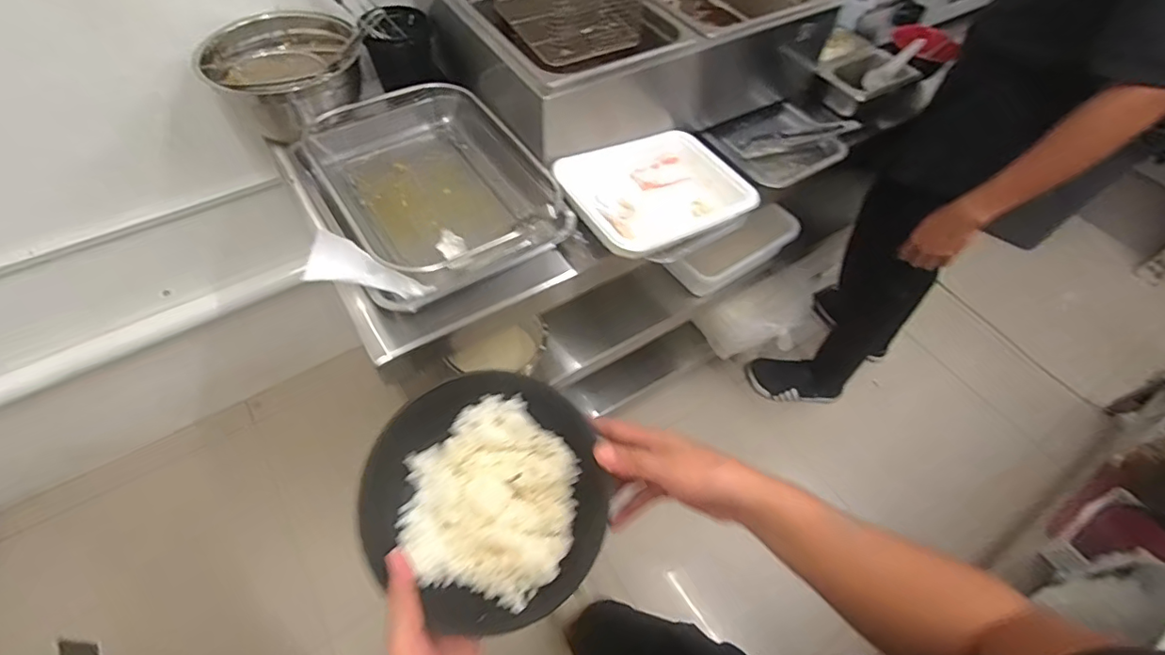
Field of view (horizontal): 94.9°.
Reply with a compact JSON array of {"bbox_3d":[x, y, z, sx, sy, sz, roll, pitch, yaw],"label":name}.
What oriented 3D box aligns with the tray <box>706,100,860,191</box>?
[{"bbox_3d":[0.345,-0.323,0.927,0.219,0.050,0.174,-27,61,-21],"label":"tray"}]

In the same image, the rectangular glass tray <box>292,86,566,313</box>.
[{"bbox_3d":[-0.235,-0.226,0.796,0.276,0.081,0.402,-26,61,-21],"label":"rectangular glass tray"}]

